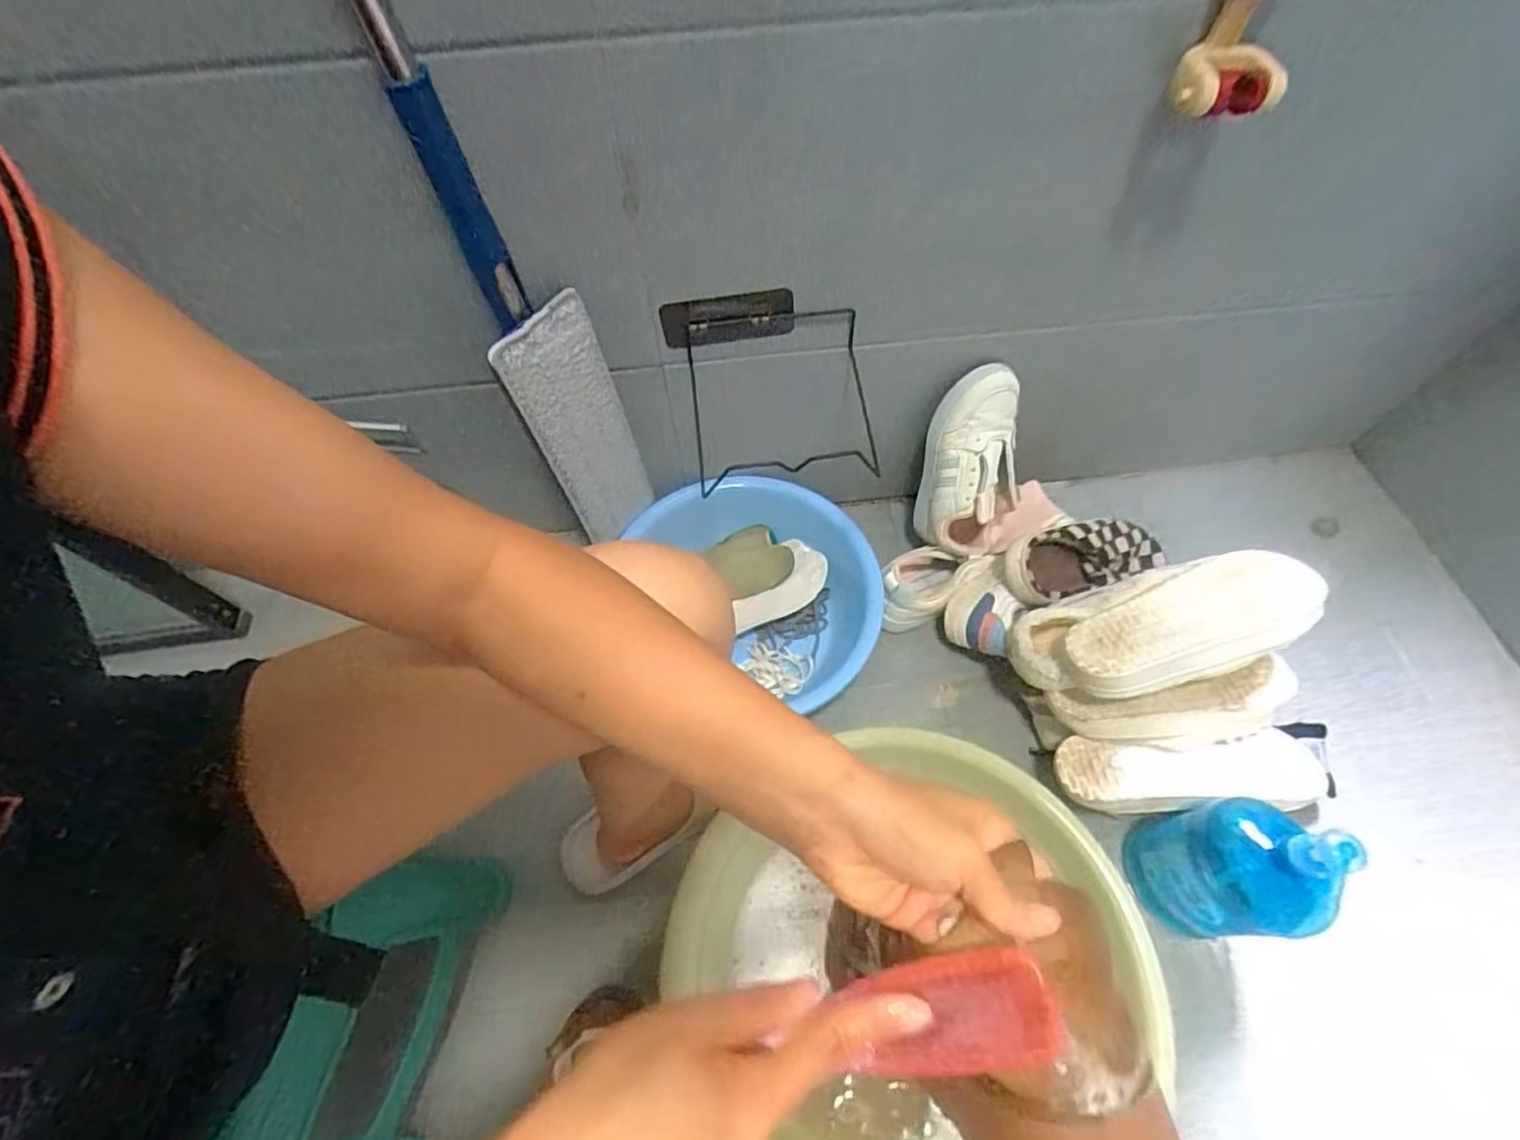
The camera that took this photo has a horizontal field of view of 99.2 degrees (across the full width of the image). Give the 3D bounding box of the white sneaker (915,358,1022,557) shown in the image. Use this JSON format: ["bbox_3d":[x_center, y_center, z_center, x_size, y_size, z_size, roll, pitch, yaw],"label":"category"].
[{"bbox_3d":[0.260,-0.124,0.780,0.116,0.230,0.080,6,29,5],"label":"white sneaker"}]

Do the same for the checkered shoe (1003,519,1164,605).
[{"bbox_3d":[0.418,-0.012,0.823,0.258,0.070,0.085,-8,60,-22],"label":"checkered shoe"}]

